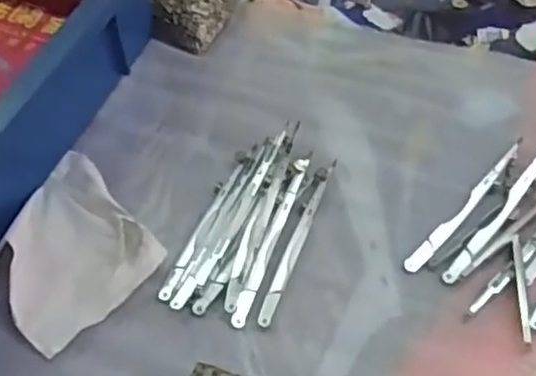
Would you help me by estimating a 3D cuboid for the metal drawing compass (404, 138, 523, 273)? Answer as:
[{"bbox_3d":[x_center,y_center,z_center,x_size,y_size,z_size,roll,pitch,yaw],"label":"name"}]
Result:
[{"bbox_3d":[0.109,0.008,0.377,0.010,0.004,0.107,37,63,26],"label":"metal drawing compass"}]

